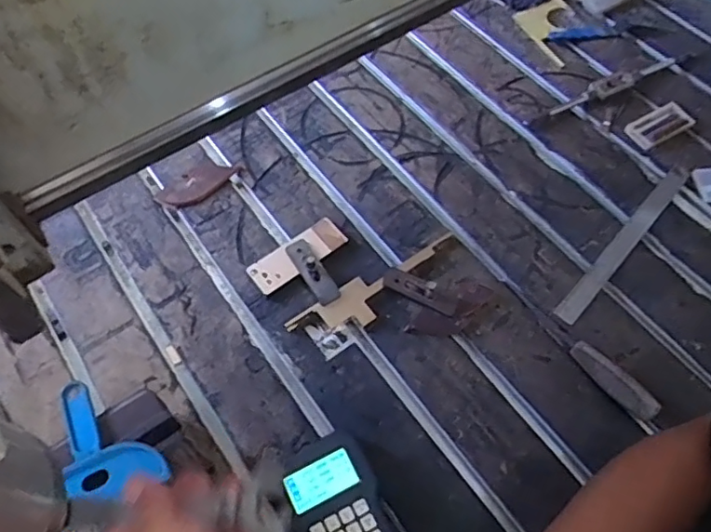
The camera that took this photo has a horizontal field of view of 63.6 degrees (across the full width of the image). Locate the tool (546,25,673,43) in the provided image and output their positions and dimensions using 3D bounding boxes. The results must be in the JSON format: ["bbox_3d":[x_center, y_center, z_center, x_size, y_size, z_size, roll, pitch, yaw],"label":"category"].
[{"bbox_3d":[0.429,-0.397,0.972,0.213,0.016,0.033,-8,61,-4],"label":"tool"}]

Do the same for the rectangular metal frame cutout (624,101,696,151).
[{"bbox_3d":[0.461,-0.213,0.869,0.104,0.012,0.051,-27,64,-14],"label":"rectangular metal frame cutout"}]

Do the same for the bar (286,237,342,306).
[{"bbox_3d":[-0.056,0.003,0.734,0.031,0.031,0.101,-30,65,-16],"label":"bar"}]

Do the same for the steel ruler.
[{"bbox_3d":[0.366,-0.035,0.775,0.029,0.006,0.315,37,67,23],"label":"steel ruler"}]

